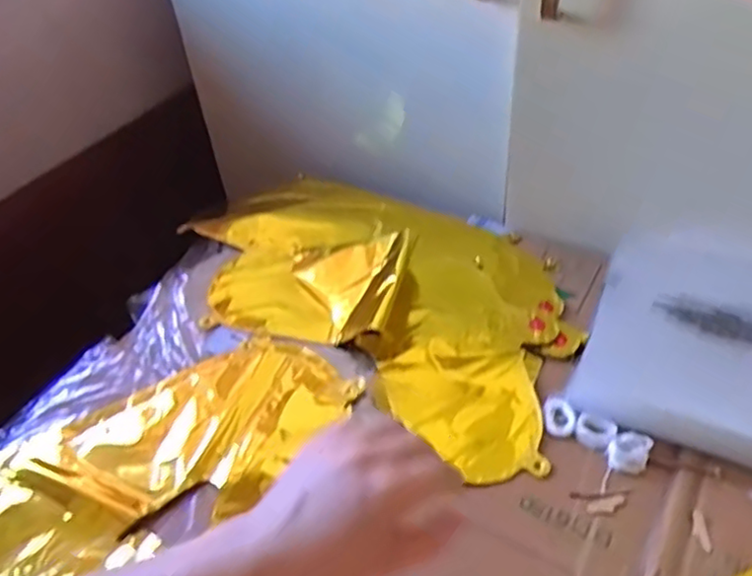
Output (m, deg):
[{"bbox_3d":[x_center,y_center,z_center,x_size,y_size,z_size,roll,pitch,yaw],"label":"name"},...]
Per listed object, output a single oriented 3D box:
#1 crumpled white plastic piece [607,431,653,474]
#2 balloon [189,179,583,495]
[{"bbox_3d":[0.184,0.119,0.488,0.027,0.009,0.030,15,47,20],"label":"crumpled white plastic piece"},{"bbox_3d":[-0.002,-0.011,0.638,0.436,0.043,0.253,27,51,29],"label":"balloon"}]

